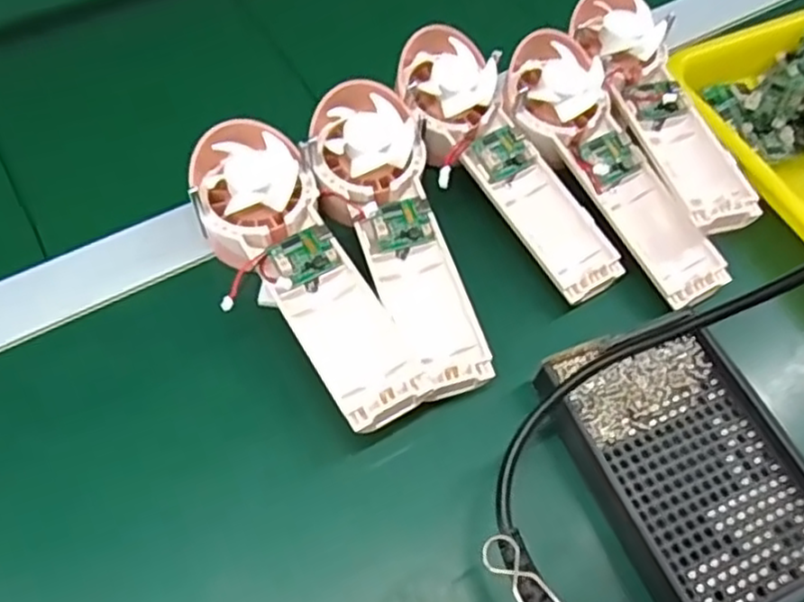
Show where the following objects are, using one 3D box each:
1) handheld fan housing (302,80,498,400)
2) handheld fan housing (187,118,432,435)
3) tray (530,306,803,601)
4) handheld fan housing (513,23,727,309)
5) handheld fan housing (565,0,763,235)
[{"bbox_3d":[-0.005,-0.032,0.367,0.061,0.047,0.171,-11,61,-9],"label":"handheld fan housing"},{"bbox_3d":[-0.053,-0.010,0.353,0.066,0.049,0.175,-23,63,-16],"label":"handheld fan housing"},{"bbox_3d":[0.132,0.074,0.327,0.096,0.015,0.137,-20,63,-14],"label":"tray"},{"bbox_3d":[0.120,-0.078,0.400,0.055,0.032,0.175,-29,79,-16],"label":"handheld fan housing"},{"bbox_3d":[0.154,-0.114,0.420,0.057,0.039,0.175,-14,61,-11],"label":"handheld fan housing"}]

